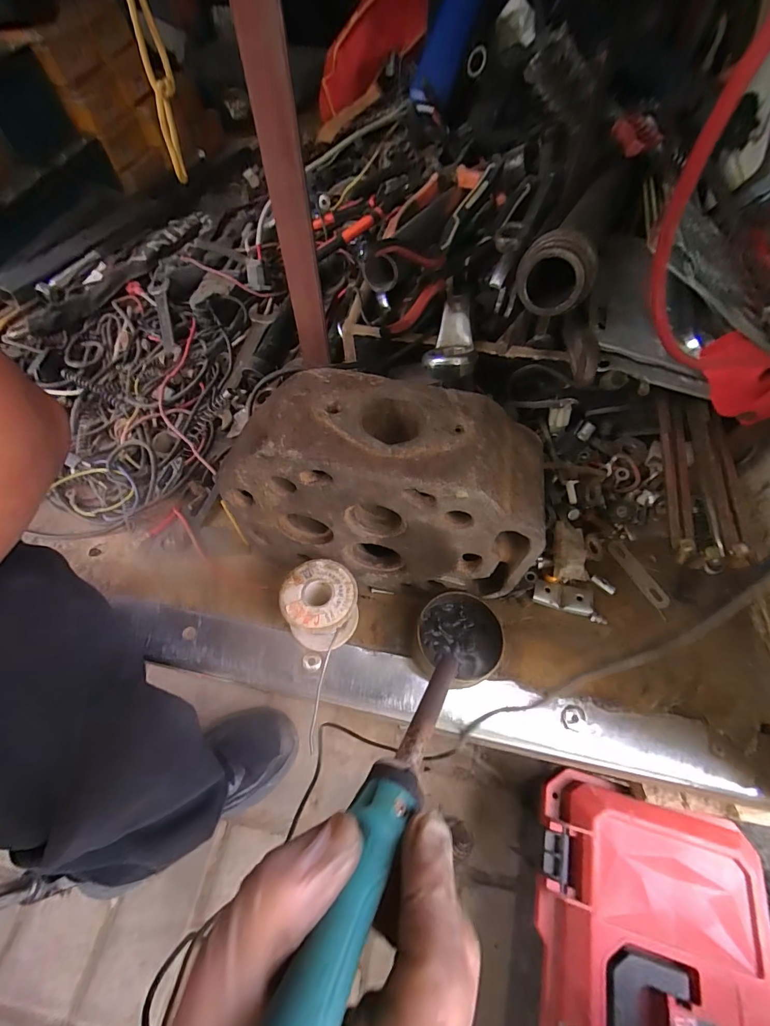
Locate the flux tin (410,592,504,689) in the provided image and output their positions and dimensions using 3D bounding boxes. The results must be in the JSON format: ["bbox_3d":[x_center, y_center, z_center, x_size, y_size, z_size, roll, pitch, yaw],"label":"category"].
[{"bbox_3d":[0.055,0.097,0.297,0.067,0.033,0.062,0,60,0],"label":"flux tin"}]

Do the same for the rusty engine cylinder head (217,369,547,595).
[{"bbox_3d":[-0.003,-0.010,0.286,0.205,0.155,0.083,9,60,6],"label":"rusty engine cylinder head"}]

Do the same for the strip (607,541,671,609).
[{"bbox_3d":[0.219,0.052,0.336,0.018,0.004,0.064,-22,62,-12],"label":"strip"}]

